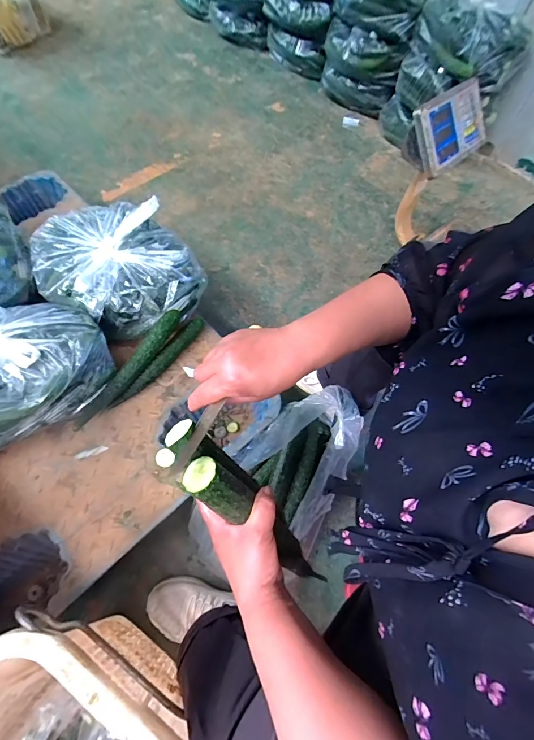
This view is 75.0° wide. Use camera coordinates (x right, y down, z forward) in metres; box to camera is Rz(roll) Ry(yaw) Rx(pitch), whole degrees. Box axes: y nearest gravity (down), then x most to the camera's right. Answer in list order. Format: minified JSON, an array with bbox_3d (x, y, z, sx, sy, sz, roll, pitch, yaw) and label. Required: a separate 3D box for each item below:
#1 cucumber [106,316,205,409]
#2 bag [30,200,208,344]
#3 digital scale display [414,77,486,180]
[{"bbox_3d":[-0.226,-0.019,0.745,0.029,0.042,0.264,36,67,14],"label":"cucumber"},{"bbox_3d":[-0.313,-0.221,0.725,0.295,0.193,0.263,38,68,14],"label":"bag"},{"bbox_3d":[0.440,-0.589,0.853,0.254,0.151,0.065,-39,29,-19],"label":"digital scale display"}]

